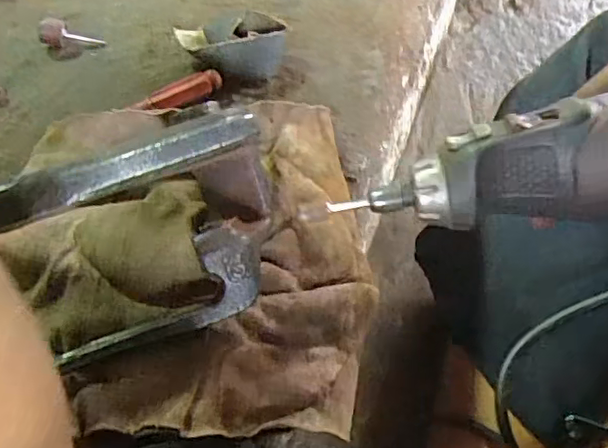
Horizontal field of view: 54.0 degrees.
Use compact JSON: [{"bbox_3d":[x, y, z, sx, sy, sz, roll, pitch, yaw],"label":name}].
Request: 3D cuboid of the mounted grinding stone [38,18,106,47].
[{"bbox_3d":[-0.135,-0.109,0.346,0.035,0.012,0.010,7,55,-18],"label":"mounted grinding stone"}]

